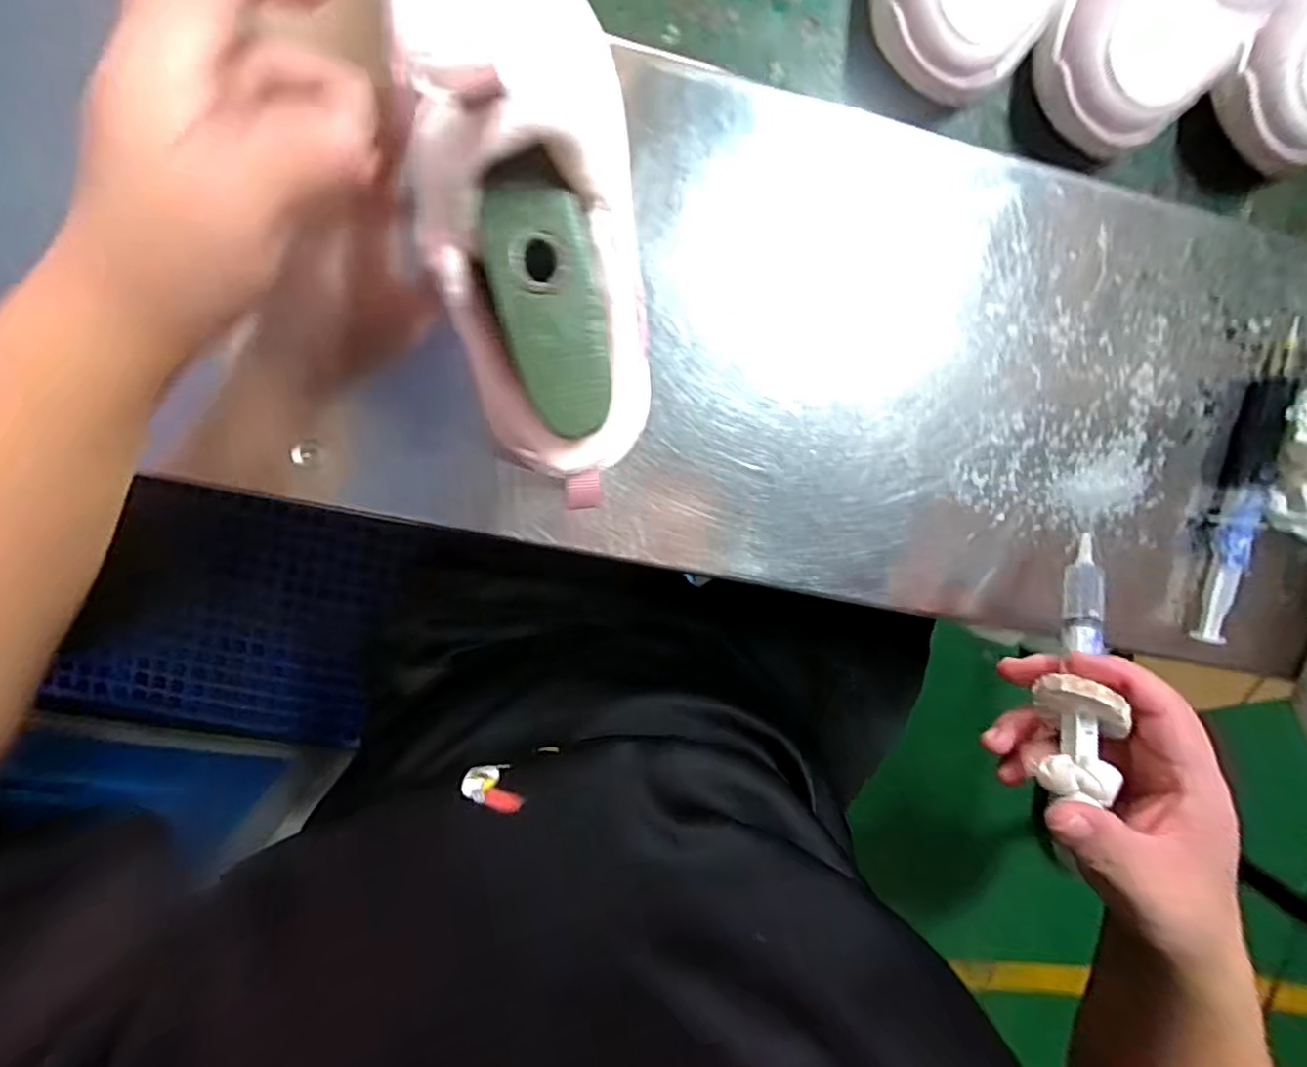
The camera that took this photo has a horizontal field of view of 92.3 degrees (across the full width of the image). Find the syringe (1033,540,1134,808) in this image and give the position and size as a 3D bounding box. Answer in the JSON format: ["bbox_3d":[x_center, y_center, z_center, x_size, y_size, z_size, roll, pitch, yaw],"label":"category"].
[{"bbox_3d":[0.200,0.055,0.291,0.031,0.029,0.127,31,60,-9],"label":"syringe"}]

